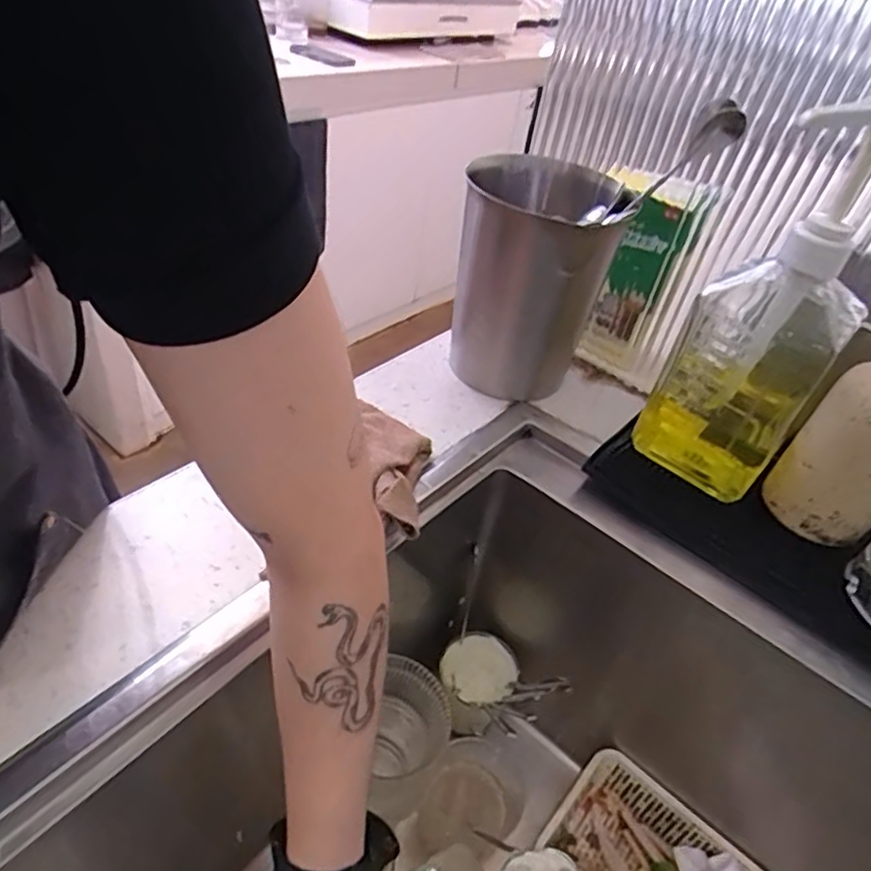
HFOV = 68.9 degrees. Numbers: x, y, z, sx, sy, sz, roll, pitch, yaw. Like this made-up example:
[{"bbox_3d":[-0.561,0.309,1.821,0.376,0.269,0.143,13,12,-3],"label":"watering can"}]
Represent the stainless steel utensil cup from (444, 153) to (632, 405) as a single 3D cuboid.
[{"bbox_3d":[0.085,-0.137,0.579,0.123,0.188,0.123,5,38,-4],"label":"stainless steel utensil cup"}]

